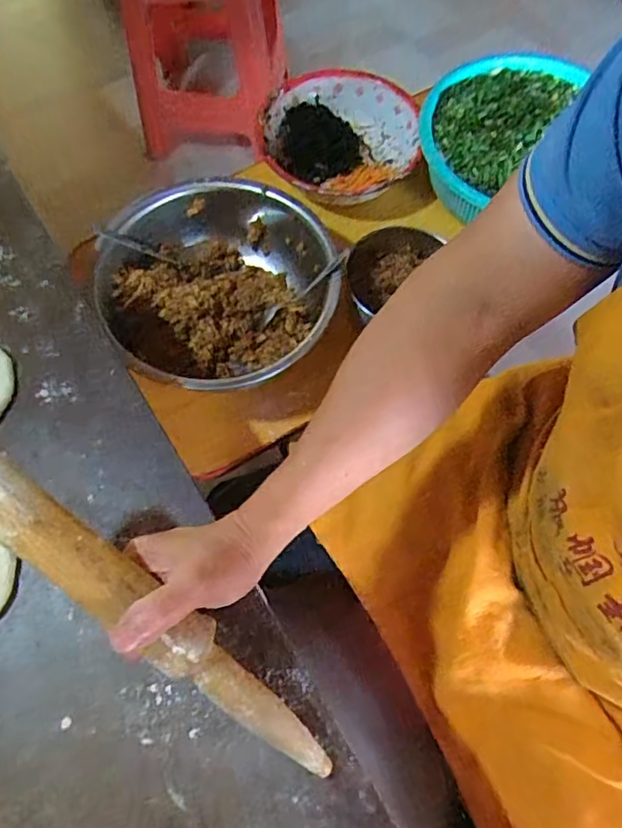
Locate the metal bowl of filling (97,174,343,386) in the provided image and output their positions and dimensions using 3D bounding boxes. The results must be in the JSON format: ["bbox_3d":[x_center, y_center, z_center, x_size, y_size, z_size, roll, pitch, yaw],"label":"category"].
[{"bbox_3d":[-0.108,-0.142,0.684,0.274,0.092,0.281,0,66,0],"label":"metal bowl of filling"}]

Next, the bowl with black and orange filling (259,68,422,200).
[{"bbox_3d":[0.043,-0.388,0.814,0.203,0.075,0.221,0,66,0],"label":"bowl with black and orange filling"}]

